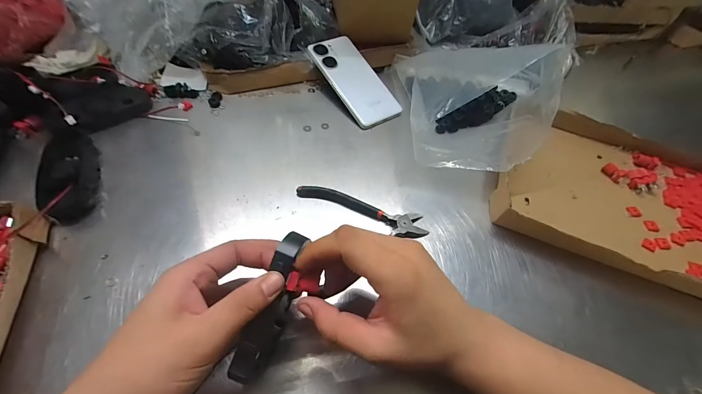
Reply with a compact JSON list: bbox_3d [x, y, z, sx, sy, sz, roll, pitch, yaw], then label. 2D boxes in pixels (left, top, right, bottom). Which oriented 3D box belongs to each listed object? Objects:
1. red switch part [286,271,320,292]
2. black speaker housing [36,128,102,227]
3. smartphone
[{"bbox_3d":[-0.034,0.062,0.226,0.023,0.008,0.012,16,54,-13],"label":"red switch part"},{"bbox_3d":[-0.307,-0.024,0.340,0.050,0.025,0.113,-17,59,-16],"label":"black speaker housing"},{"bbox_3d":[0.007,-0.175,0.468,0.077,0.008,0.163,-26,74,-21],"label":"smartphone"}]

